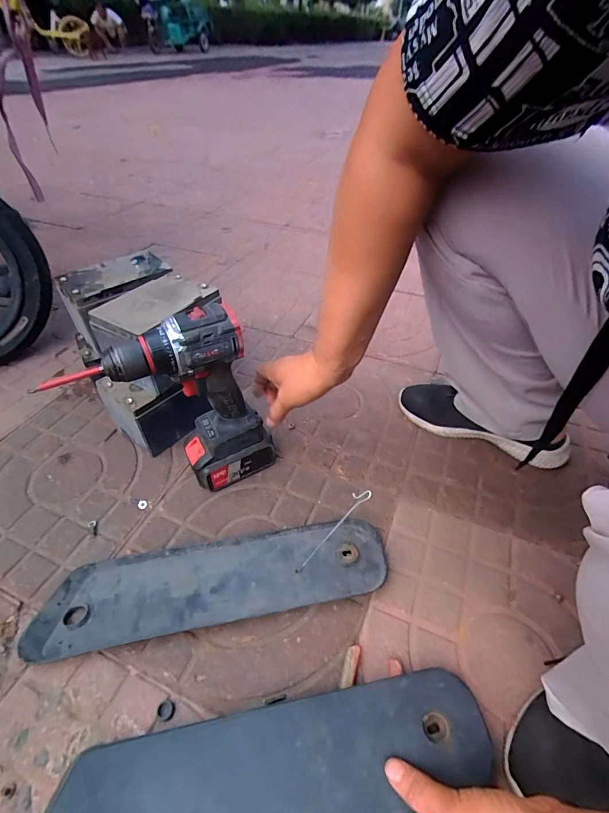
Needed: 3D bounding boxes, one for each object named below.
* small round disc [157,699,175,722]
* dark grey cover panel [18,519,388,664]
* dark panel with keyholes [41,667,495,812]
[{"bbox_3d":[-0.130,0.284,0.359,0.017,0.005,0.016,0,44,0],"label":"small round disc"},{"bbox_3d":[-0.098,0.198,0.438,0.379,0.021,0.093,-8,44,-9],"label":"dark grey cover panel"},{"bbox_3d":[-0.031,0.298,0.313,0.360,0.026,0.090,-11,45,-7],"label":"dark panel with keyholes"}]

